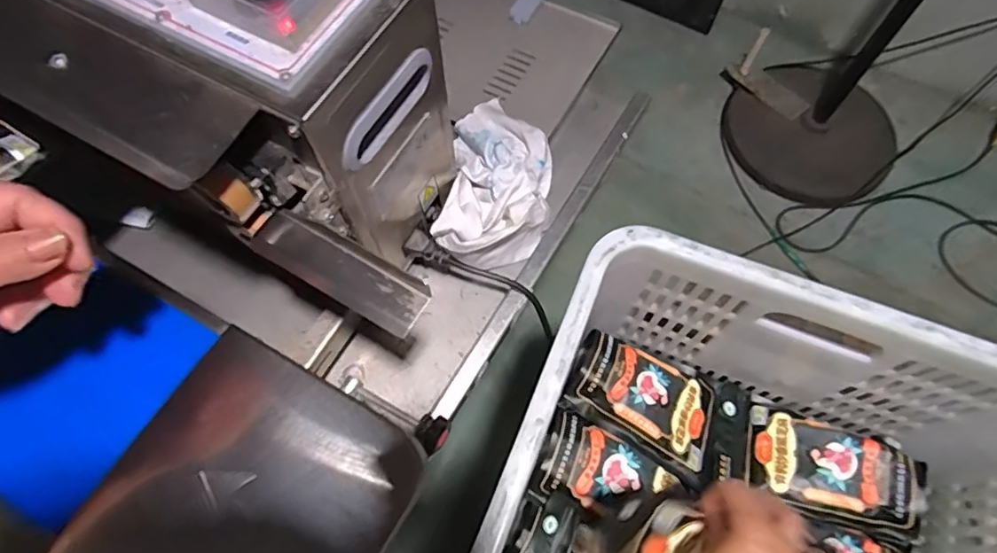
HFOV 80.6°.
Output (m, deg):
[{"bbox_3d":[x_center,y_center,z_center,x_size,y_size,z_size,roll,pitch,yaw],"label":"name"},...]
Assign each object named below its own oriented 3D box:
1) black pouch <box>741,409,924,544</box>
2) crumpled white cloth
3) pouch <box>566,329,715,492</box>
[{"bbox_3d":[0.352,0.202,0.609,0.167,0.047,0.106,16,66,7],"label":"black pouch"},{"bbox_3d":[-0.001,-0.099,0.586,0.108,0.053,0.200,5,65,2],"label":"crumpled white cloth"},{"bbox_3d":[0.159,0.132,0.634,0.159,0.061,0.116,24,68,10],"label":"pouch"}]

